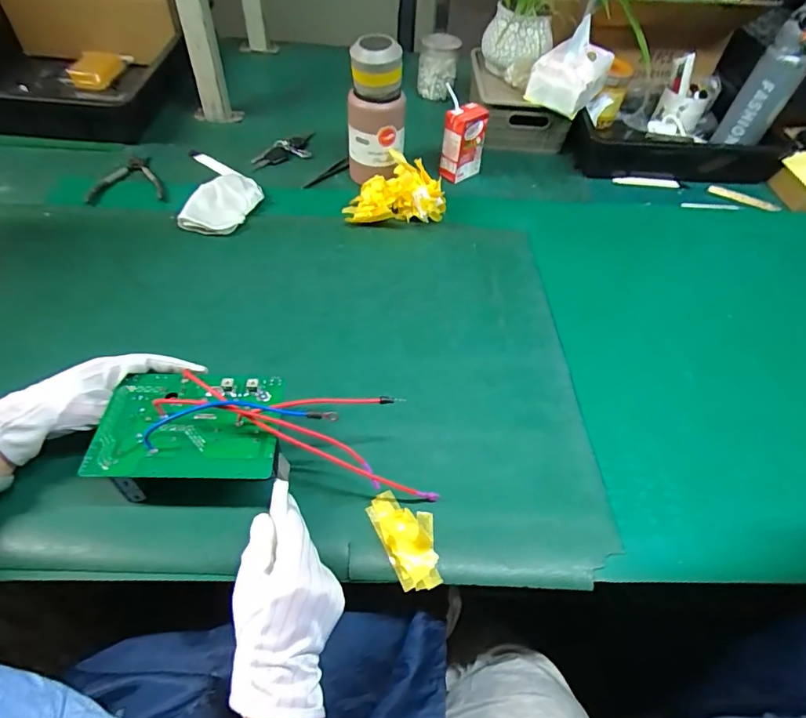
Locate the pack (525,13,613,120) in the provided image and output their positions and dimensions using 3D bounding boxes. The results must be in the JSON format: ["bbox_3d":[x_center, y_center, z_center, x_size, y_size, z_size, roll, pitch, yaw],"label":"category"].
[{"bbox_3d":[0.281,-0.487,0.799,0.101,0.100,0.124,29,55,18],"label":"pack"}]

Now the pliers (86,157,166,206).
[{"bbox_3d":[-0.426,-0.276,0.732,0.102,0.020,0.128,-18,55,-18],"label":"pliers"}]

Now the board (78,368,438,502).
[{"bbox_3d":[-0.125,0.071,0.444,0.288,0.078,0.104,7,51,-4],"label":"board"}]

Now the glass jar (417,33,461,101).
[{"bbox_3d":[0.070,-0.580,0.953,0.074,0.118,0.074,7,51,1],"label":"glass jar"}]

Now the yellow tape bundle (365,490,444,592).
[{"bbox_3d":[0.006,0.159,0.436,0.051,0.020,0.092,-19,55,-19],"label":"yellow tape bundle"}]

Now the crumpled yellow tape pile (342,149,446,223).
[{"bbox_3d":[-0.009,-0.254,0.731,0.148,0.058,0.121,7,51,1],"label":"crumpled yellow tape pile"}]

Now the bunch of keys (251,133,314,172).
[{"bbox_3d":[-0.197,-0.350,0.812,0.130,0.027,0.048,-33,61,-27],"label":"bunch of keys"}]

